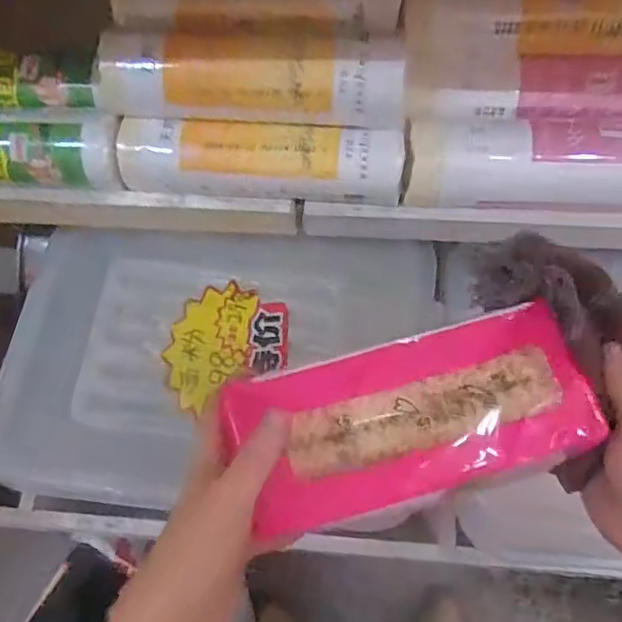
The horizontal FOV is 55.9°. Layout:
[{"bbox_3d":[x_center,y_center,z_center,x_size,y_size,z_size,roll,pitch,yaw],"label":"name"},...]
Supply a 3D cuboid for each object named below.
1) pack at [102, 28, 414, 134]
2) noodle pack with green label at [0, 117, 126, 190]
[{"bbox_3d":[-0.053,-0.179,0.463,0.250,0.065,0.050,6,67,6],"label":"pack"},{"bbox_3d":[-0.291,-0.141,0.512,0.258,0.050,0.052,6,67,6],"label":"noodle pack with green label"}]

